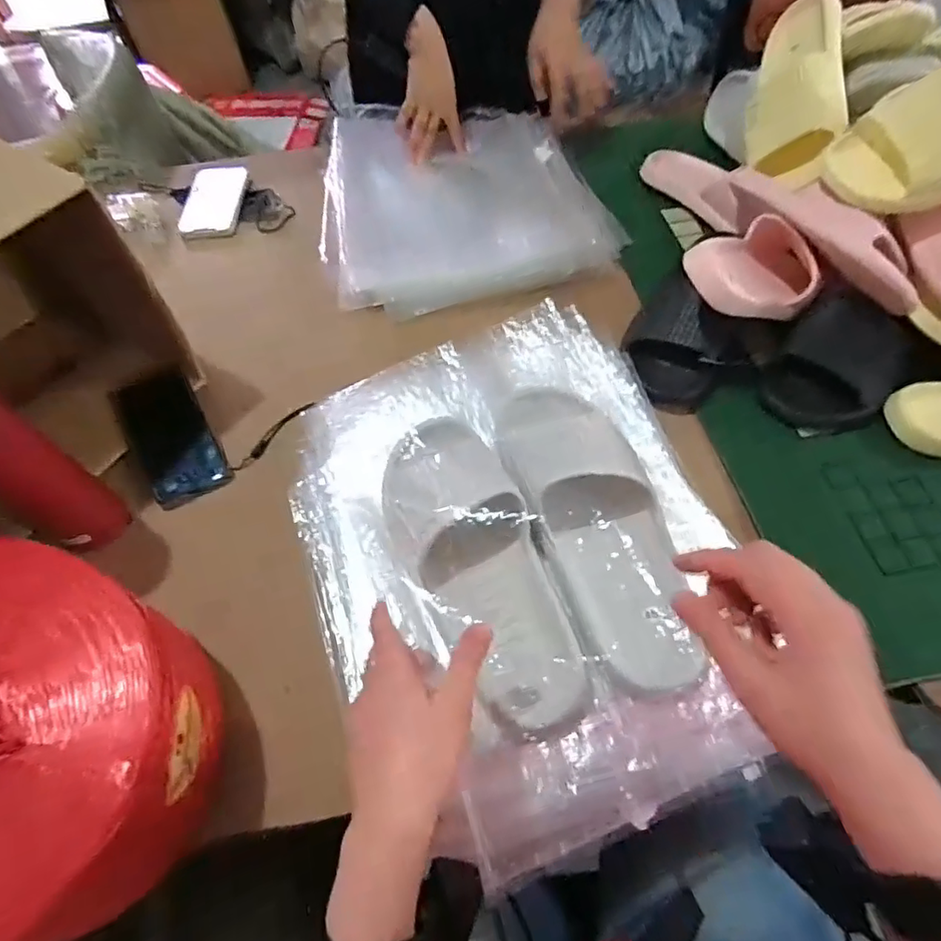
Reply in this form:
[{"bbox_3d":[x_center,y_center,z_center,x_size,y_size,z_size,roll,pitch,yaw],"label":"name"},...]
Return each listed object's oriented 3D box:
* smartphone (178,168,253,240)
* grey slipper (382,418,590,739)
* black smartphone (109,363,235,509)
[{"bbox_3d":[-0.386,-0.409,0.865,0.090,0.011,0.173,-5,58,1],"label":"smartphone"},{"bbox_3d":[0.003,0.063,0.466,0.104,0.080,0.263,-23,68,-10],"label":"grey slipper"},{"bbox_3d":[-0.321,-0.038,0.613,0.078,0.015,0.167,-24,68,-23],"label":"black smartphone"}]

